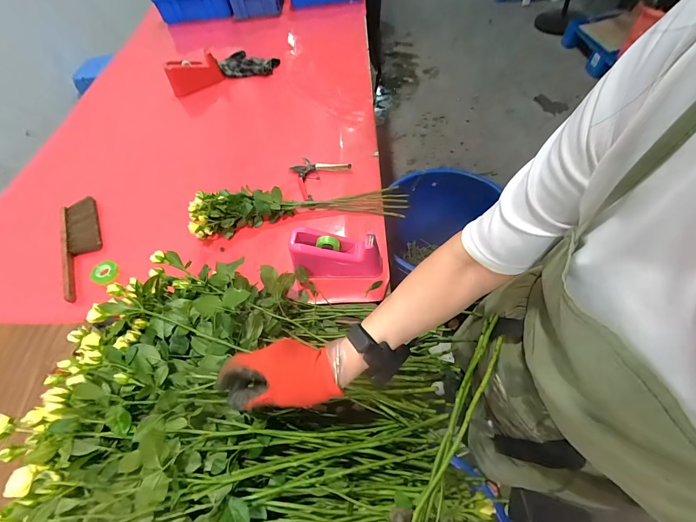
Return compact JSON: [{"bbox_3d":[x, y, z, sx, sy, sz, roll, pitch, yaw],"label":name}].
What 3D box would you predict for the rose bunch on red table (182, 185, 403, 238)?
[{"bbox_3d":[-0.129,-0.156,0.847,0.553,0.086,0.136,-6,57,2],"label":"rose bunch on red table"}]

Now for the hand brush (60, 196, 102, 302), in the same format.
[{"bbox_3d":[-0.737,-0.051,0.881,0.094,0.033,0.368,-28,58,-14],"label":"hand brush"}]

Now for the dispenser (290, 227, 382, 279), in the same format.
[{"bbox_3d":[-0.025,-0.017,0.717,0.194,0.100,0.069,2,58,7],"label":"dispenser"}]

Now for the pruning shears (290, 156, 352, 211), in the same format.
[{"bbox_3d":[-0.111,-0.242,0.930,0.167,0.037,0.178,30,63,22],"label":"pruning shears"}]

